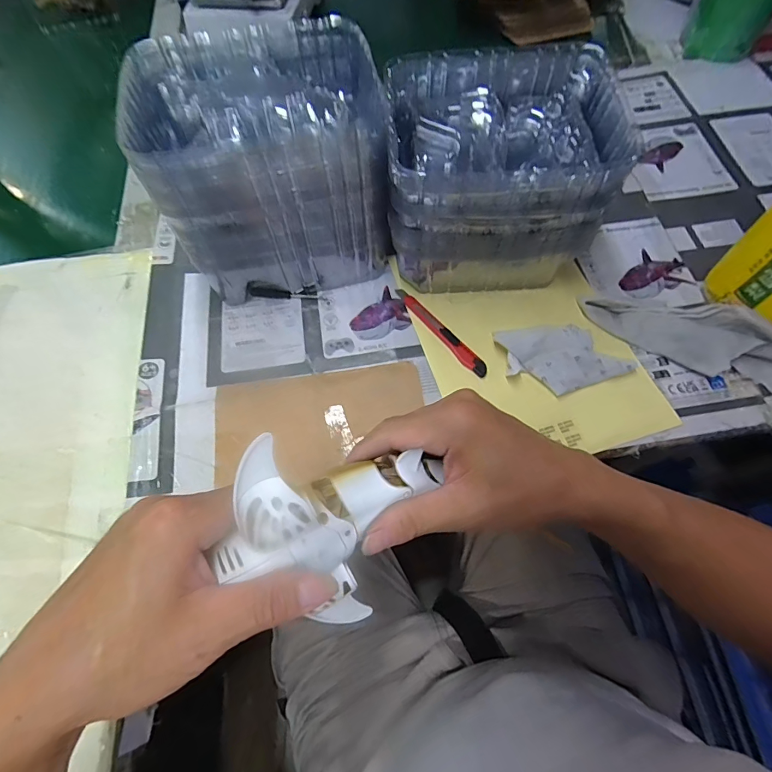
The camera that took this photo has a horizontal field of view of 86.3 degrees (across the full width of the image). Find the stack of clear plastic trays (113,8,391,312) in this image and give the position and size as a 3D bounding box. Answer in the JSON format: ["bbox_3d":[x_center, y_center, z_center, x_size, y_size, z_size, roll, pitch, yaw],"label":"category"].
[{"bbox_3d":[-0.112,-0.220,0.421,0.202,0.191,0.177,-12,66,-4],"label":"stack of clear plastic trays"}]

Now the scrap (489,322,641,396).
[{"bbox_3d":[0.182,-0.028,0.418,0.127,0.015,0.067,-4,84,3],"label":"scrap"}]

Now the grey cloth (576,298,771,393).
[{"bbox_3d":[0.313,-0.058,0.426,0.204,0.020,0.071,29,100,11],"label":"grey cloth"}]

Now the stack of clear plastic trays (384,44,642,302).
[{"bbox_3d":[0.104,-0.208,0.430,0.202,0.158,0.167,-2,66,0],"label":"stack of clear plastic trays"}]

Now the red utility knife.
[{"bbox_3d":[0.058,-0.061,0.449,0.017,0.006,0.138,-37,70,-14],"label":"red utility knife"}]

